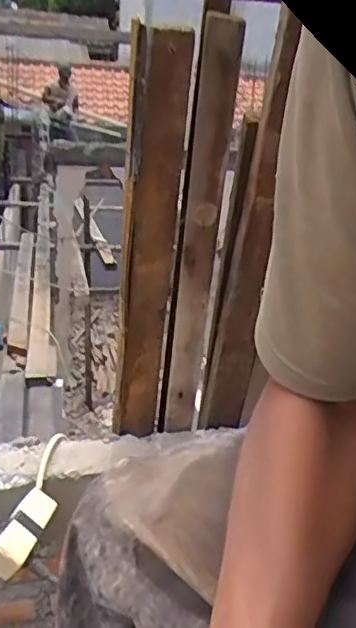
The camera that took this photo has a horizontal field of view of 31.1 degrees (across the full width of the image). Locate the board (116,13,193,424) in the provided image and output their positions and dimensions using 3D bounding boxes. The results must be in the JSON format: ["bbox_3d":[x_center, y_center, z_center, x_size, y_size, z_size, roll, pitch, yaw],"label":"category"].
[{"bbox_3d":[-0.044,-0.059,0.878,0.071,0.618,0.023,-1,39,-10],"label":"board"}]

